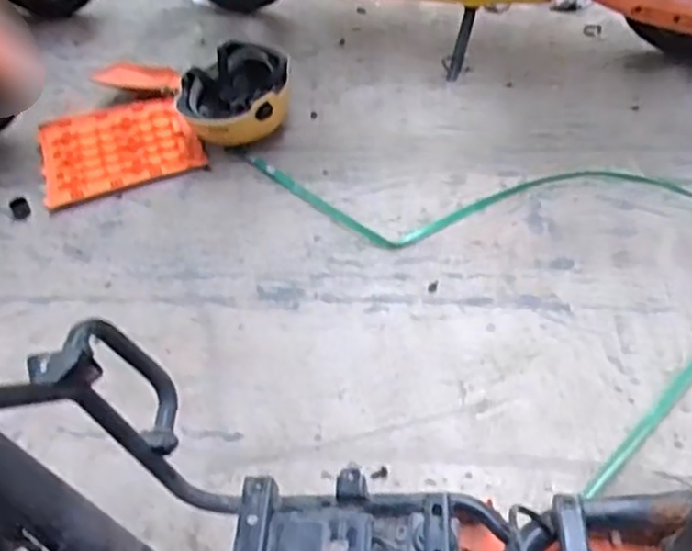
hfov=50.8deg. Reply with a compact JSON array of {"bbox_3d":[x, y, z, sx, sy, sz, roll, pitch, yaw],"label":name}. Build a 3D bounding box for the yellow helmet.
[{"bbox_3d":[-0.227,-0.355,1.516,0.236,0.149,0.188,-13,48,-7],"label":"yellow helmet"}]

